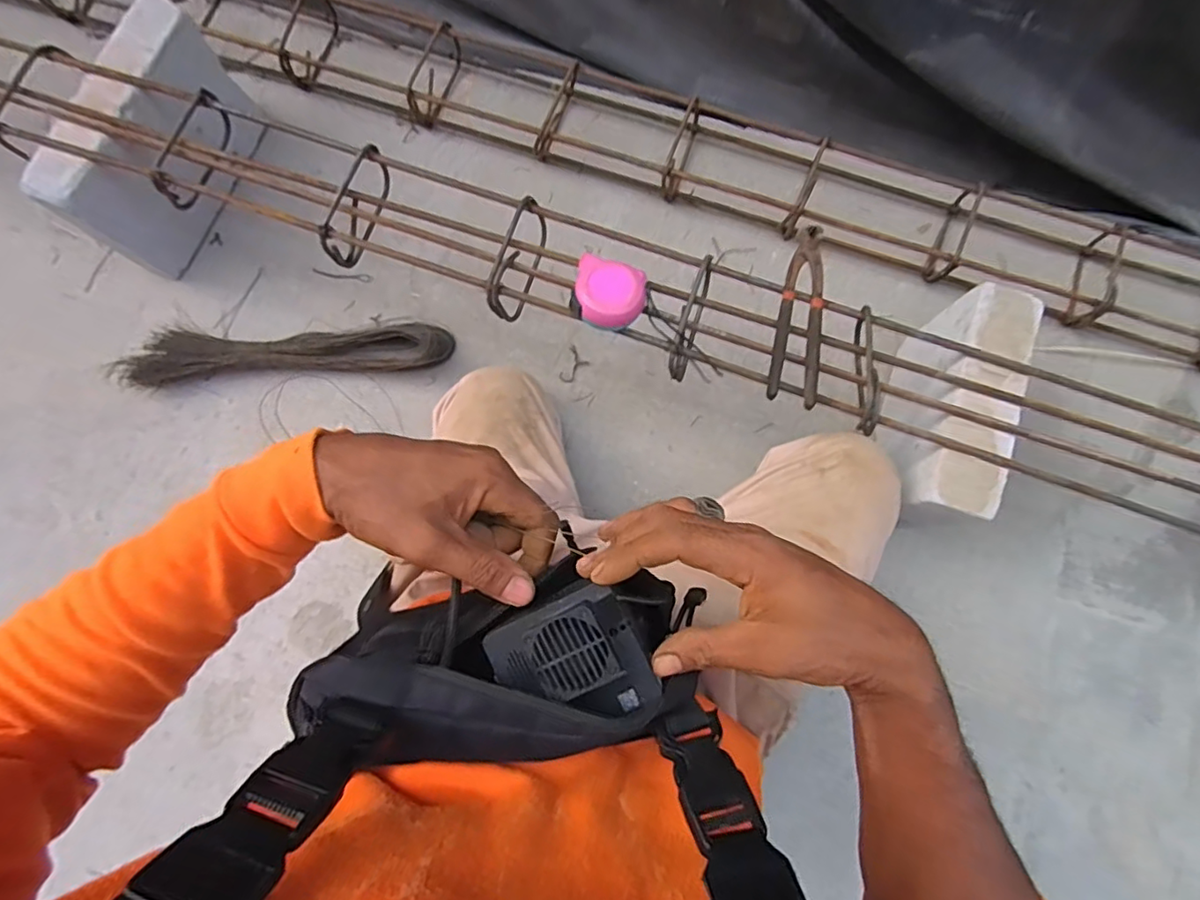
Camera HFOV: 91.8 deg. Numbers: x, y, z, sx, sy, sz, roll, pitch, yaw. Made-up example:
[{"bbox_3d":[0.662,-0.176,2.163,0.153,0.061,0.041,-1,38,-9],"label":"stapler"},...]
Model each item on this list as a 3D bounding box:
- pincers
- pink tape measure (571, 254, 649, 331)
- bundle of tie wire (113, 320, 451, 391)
[{"bbox_3d":[0.226,-0.155,0.651,0.052,0.028,0.221,12,80,2],"label":"pincers"},{"bbox_3d":[0.011,-0.172,0.644,0.077,0.032,0.070,15,80,3],"label":"pink tape measure"},{"bbox_3d":[-0.454,-0.143,0.841,0.463,0.073,0.086,-2,79,0],"label":"bundle of tie wire"}]

